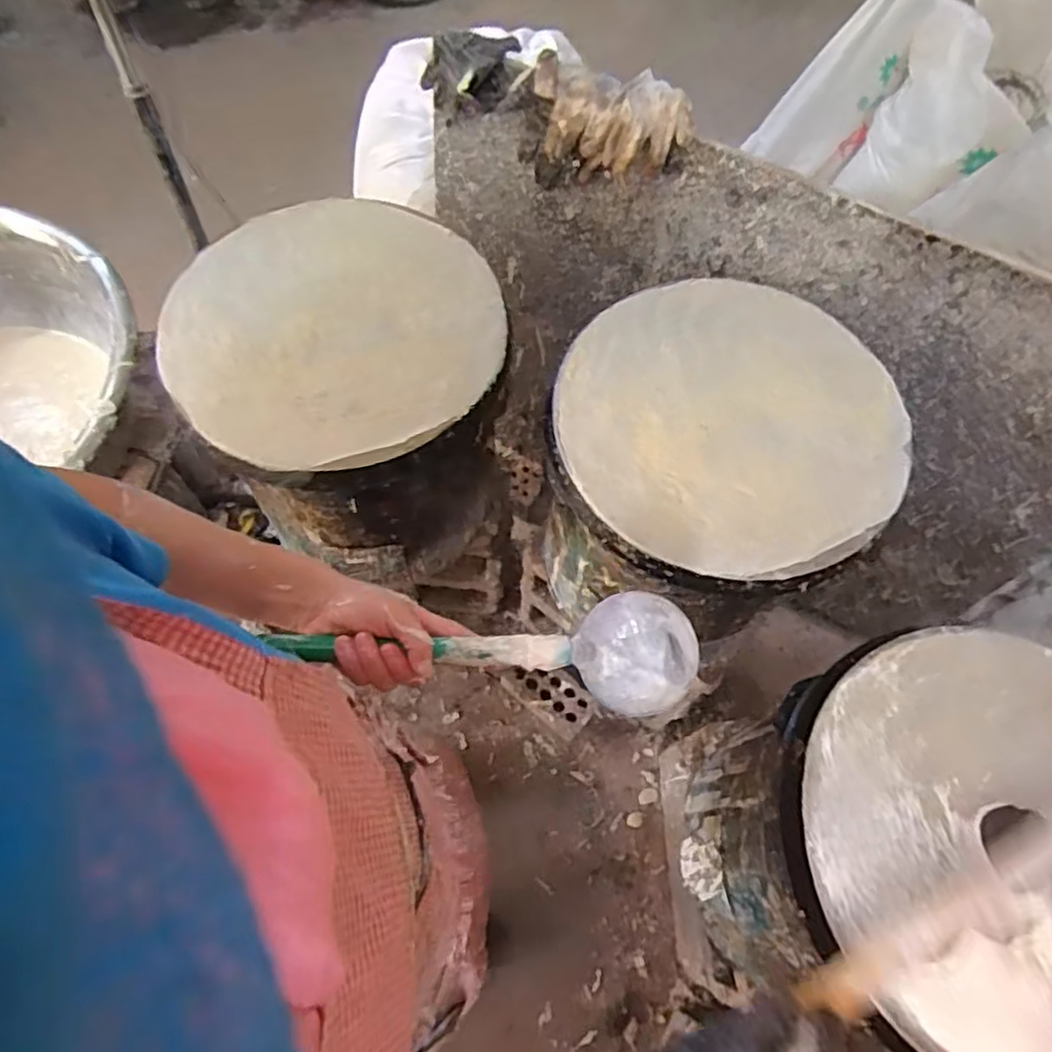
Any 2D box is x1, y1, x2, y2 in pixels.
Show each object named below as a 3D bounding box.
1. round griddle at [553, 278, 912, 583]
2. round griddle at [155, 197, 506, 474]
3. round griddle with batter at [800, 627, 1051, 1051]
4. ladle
[{"bbox_3d":[0.227,-0.118,0.777,0.366,0.033,0.361,1,65,-2],"label":"round griddle"},{"bbox_3d":[-0.215,-0.238,0.797,0.358,0.033,0.371,1,65,-2],"label":"round griddle"},{"bbox_3d":[0.424,0.271,0.593,0.365,0.048,0.364,1,65,-2],"label":"round griddle with batter"},{"bbox_3d":[-0.025,0.101,0.539,0.310,0.049,0.088,1,65,-11],"label":"ladle"}]

